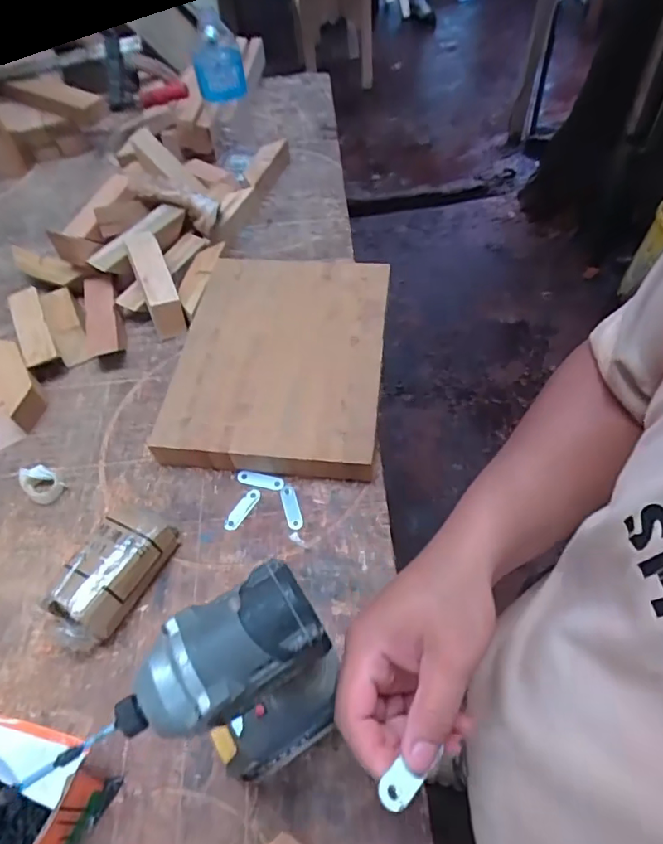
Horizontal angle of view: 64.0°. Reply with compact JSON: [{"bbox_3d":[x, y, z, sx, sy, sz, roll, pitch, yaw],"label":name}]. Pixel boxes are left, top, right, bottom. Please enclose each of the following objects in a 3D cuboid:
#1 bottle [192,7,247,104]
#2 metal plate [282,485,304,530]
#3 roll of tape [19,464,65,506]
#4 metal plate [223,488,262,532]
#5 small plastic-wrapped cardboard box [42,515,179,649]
[{"bbox_3d":[-0.185,-0.591,0.869,0.080,0.113,0.084,-11,54,-5],"label":"bottle"},{"bbox_3d":[-0.044,0.094,0.592,0.018,0.005,0.054,-6,53,-17],"label":"metal plate"},{"bbox_3d":[-0.340,0.071,0.617,0.051,0.021,0.036,34,62,25],"label":"roll of tape"},{"bbox_3d":[-0.100,0.098,0.595,0.017,0.004,0.055,24,58,20],"label":"metal plate"},{"bbox_3d":[-0.221,0.153,0.535,0.074,0.051,0.137,22,58,18],"label":"small plastic-wrapped cardboard box"}]

